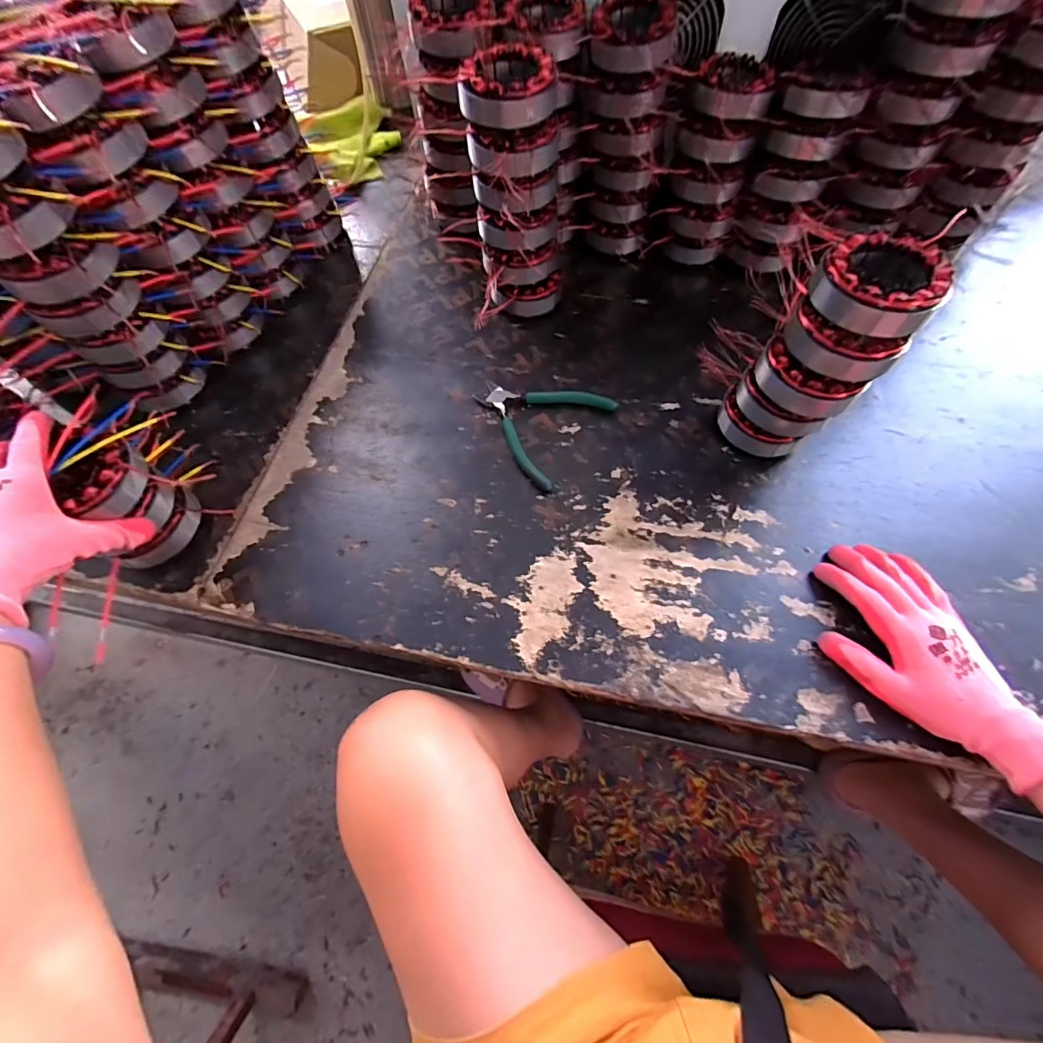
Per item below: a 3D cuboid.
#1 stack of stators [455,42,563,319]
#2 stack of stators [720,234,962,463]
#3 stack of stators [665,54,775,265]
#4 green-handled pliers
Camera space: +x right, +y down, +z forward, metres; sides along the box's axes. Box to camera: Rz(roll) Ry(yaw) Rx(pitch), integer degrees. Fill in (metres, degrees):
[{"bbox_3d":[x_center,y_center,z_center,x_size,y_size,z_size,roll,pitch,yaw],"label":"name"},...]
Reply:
[{"bbox_3d":[-0.003,-0.336,0.507,0.092,0.216,0.105,-4,64,0],"label":"stack of stators"},{"bbox_3d":[0.262,-0.141,0.430,0.100,0.184,0.102,38,71,19],"label":"stack of stators"},{"bbox_3d":[0.218,-0.402,0.553,0.087,0.195,0.085,6,43,5],"label":"stack of stators"},{"bbox_3d":[0.011,-0.114,0.522,0.134,0.012,0.136,30,69,16],"label":"green-handled pliers"}]

